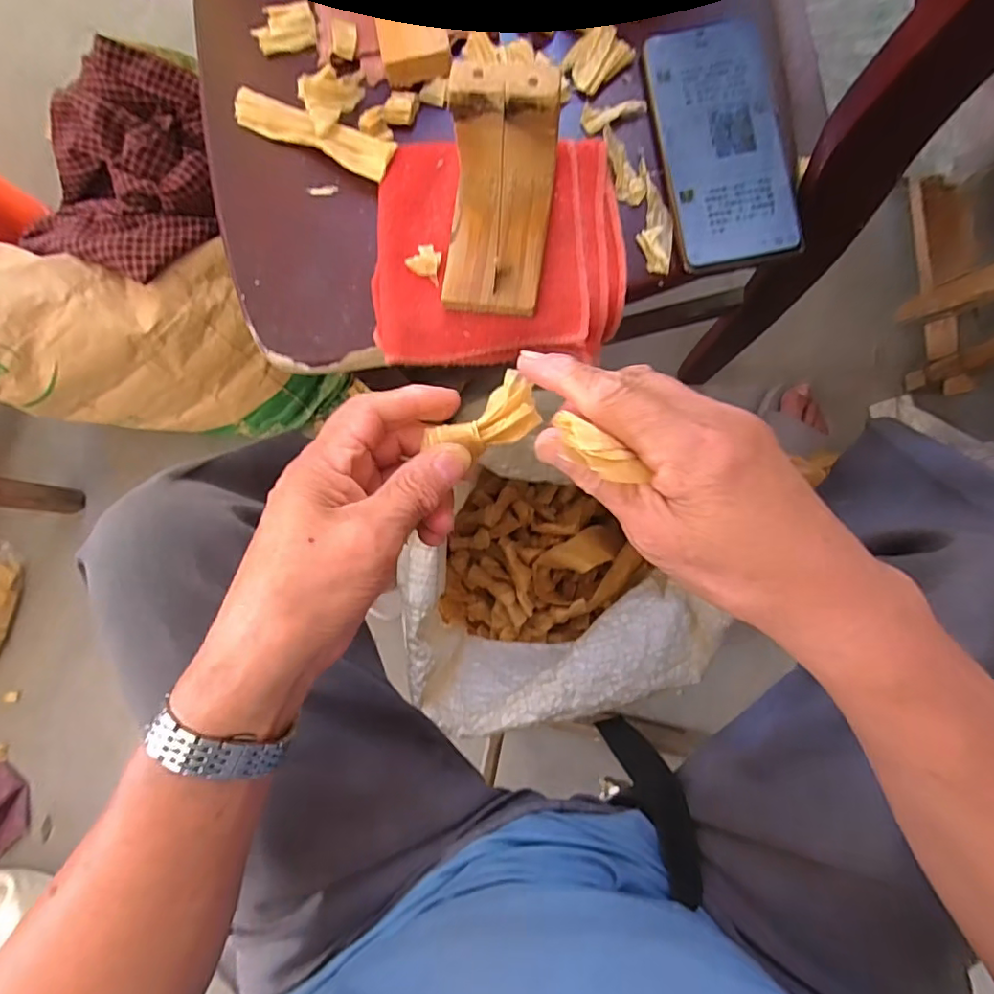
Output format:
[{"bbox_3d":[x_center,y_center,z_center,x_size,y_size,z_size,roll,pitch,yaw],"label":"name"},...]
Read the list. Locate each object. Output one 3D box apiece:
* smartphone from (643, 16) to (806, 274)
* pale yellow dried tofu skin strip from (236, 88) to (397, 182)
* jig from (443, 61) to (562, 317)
[{"bbox_3d":[0.147,-0.228,0.361,0.079,0.010,0.154,-10,86,4],"label":"smartphone"},{"bbox_3d":[-0.126,-0.247,0.381,0.122,0.010,0.031,24,89,6],"label":"pale yellow dried tofu skin strip"},{"bbox_3d":[-0.002,-0.174,0.327,0.064,0.069,0.110,9,87,5],"label":"jig"}]

